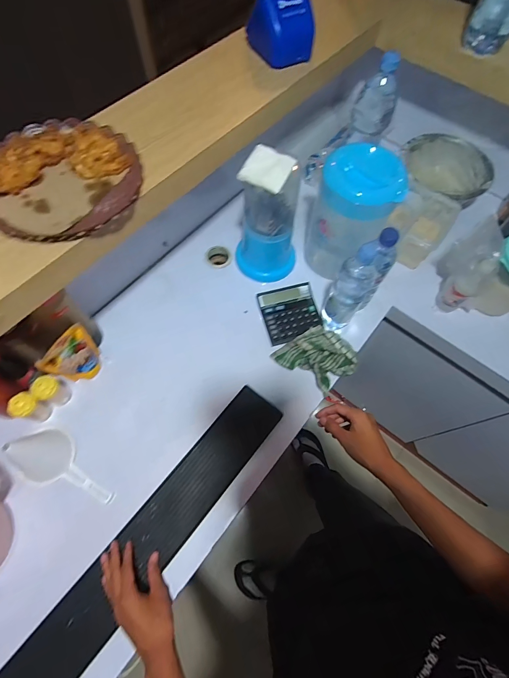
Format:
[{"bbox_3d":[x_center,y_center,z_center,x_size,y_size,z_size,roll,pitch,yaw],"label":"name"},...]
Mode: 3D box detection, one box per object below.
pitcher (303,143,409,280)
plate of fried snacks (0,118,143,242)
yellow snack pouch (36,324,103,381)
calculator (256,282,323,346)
[{"bbox_3d":[0.192,-0.248,0.706,0.151,0.285,0.117,18,66,6],"label":"pitcher"},{"bbox_3d":[-0.293,-0.243,0.501,0.220,0.028,0.220,1,66,-2],"label":"plate of fried snacks"},{"bbox_3d":[-0.341,0.037,0.645,0.032,0.139,0.098,26,67,9],"label":"yellow snack pouch"},{"bbox_3d":[0.082,-0.059,0.750,0.124,0.034,0.120,-14,67,-8],"label":"calculator"}]

